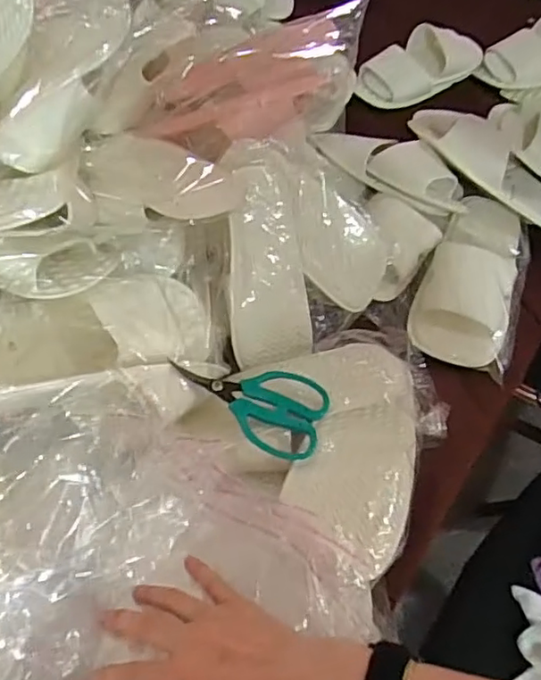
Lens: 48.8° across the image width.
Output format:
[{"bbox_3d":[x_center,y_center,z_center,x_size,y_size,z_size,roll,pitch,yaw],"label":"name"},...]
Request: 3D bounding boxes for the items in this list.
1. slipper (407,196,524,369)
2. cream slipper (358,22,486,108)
[{"bbox_3d":[0.256,-0.089,0.743,0.115,0.064,0.260,21,57,9],"label":"slipper"},{"bbox_3d":[0.250,-0.466,1.007,0.239,0.064,0.124,-37,67,-25],"label":"cream slipper"}]

